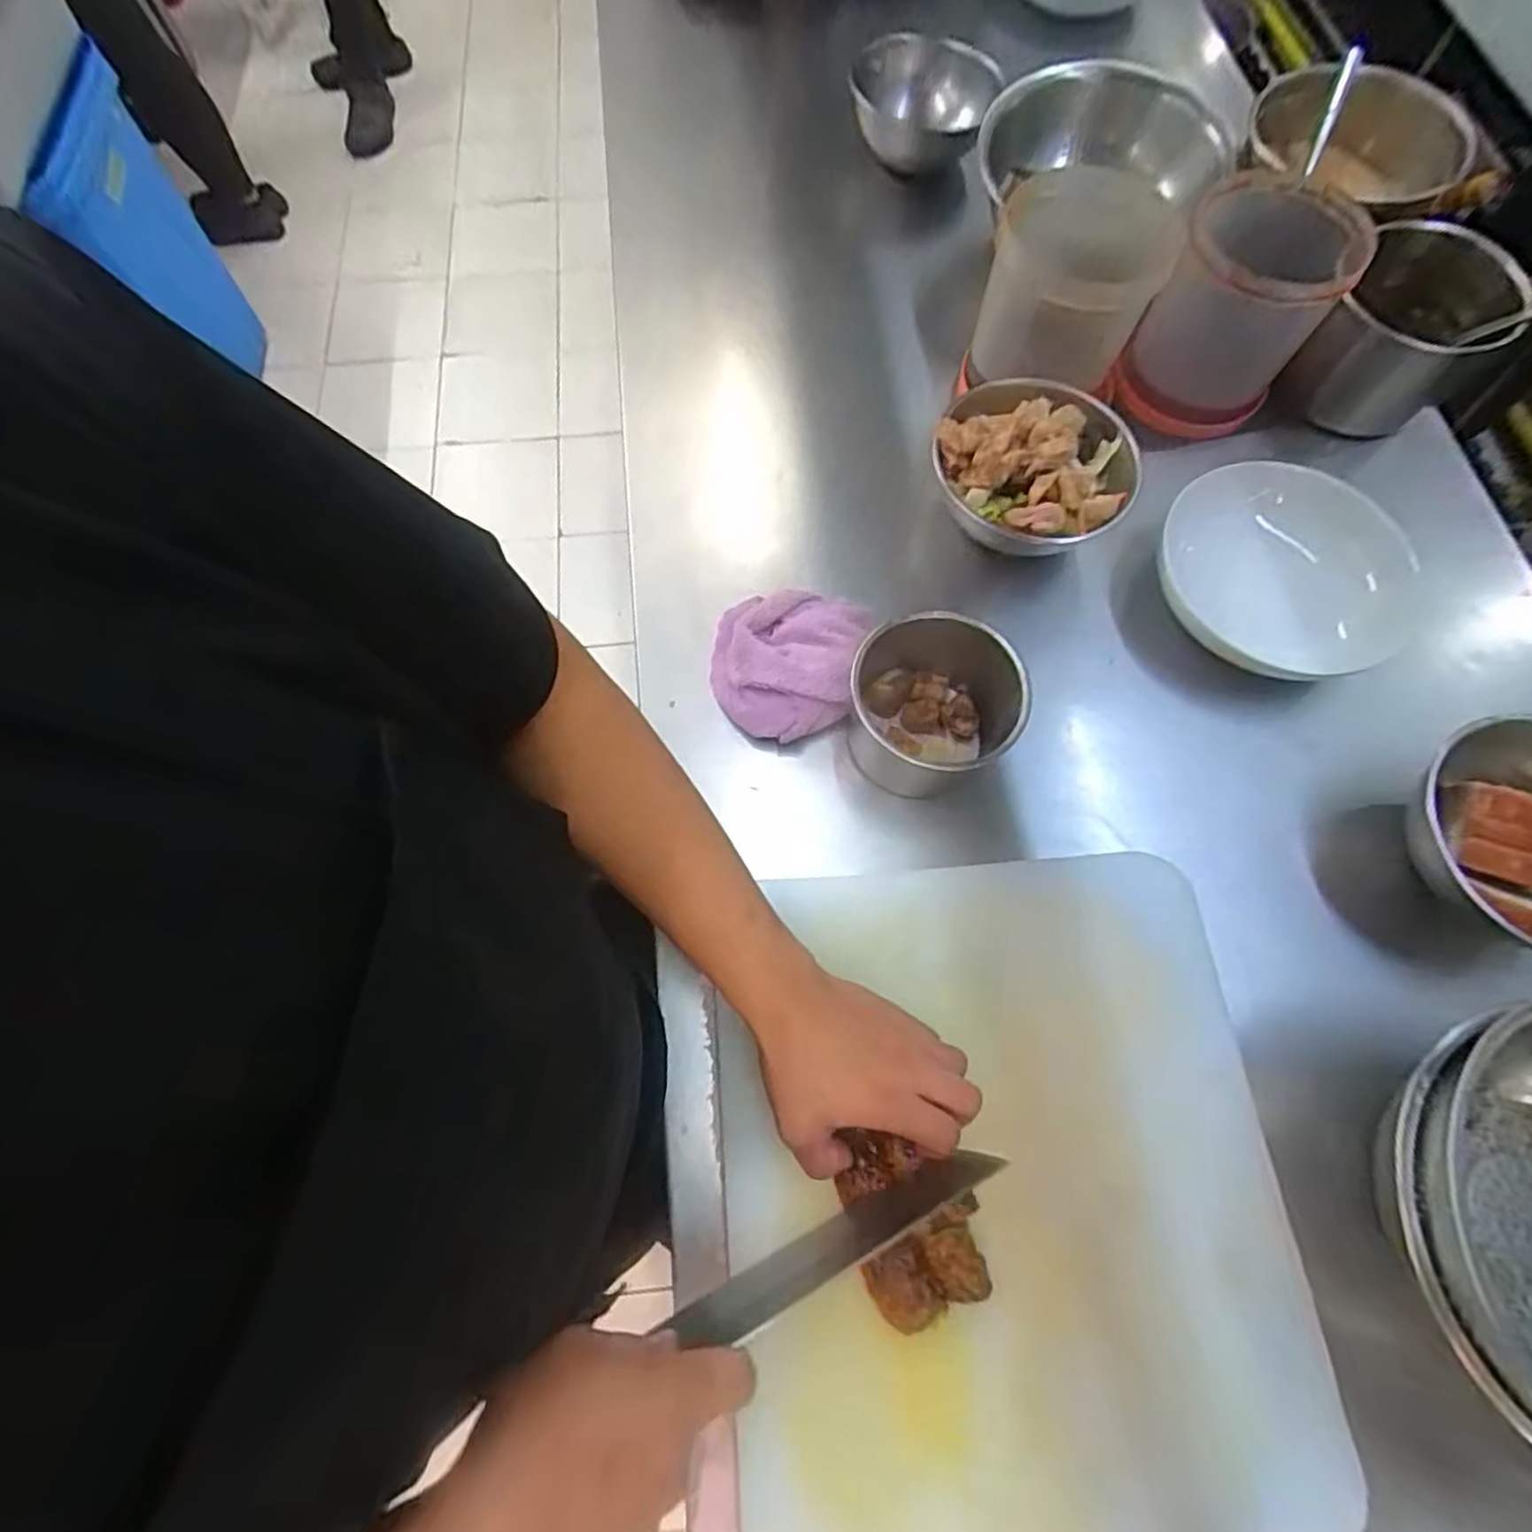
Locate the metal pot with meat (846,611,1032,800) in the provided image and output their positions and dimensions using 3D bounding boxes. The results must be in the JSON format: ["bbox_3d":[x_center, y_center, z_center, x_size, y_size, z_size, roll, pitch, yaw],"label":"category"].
[{"bbox_3d":[0.126,-0.045,0.537,0.118,0.101,0.107,2,70,1],"label":"metal pot with meat"}]

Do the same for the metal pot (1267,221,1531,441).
[{"bbox_3d":[0.592,-0.404,0.667,0.136,0.119,0.145,0,70,0],"label":"metal pot"}]

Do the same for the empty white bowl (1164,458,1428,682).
[{"bbox_3d":[0.430,-0.163,0.587,0.194,0.055,0.159,43,75,14],"label":"empty white bowl"}]

